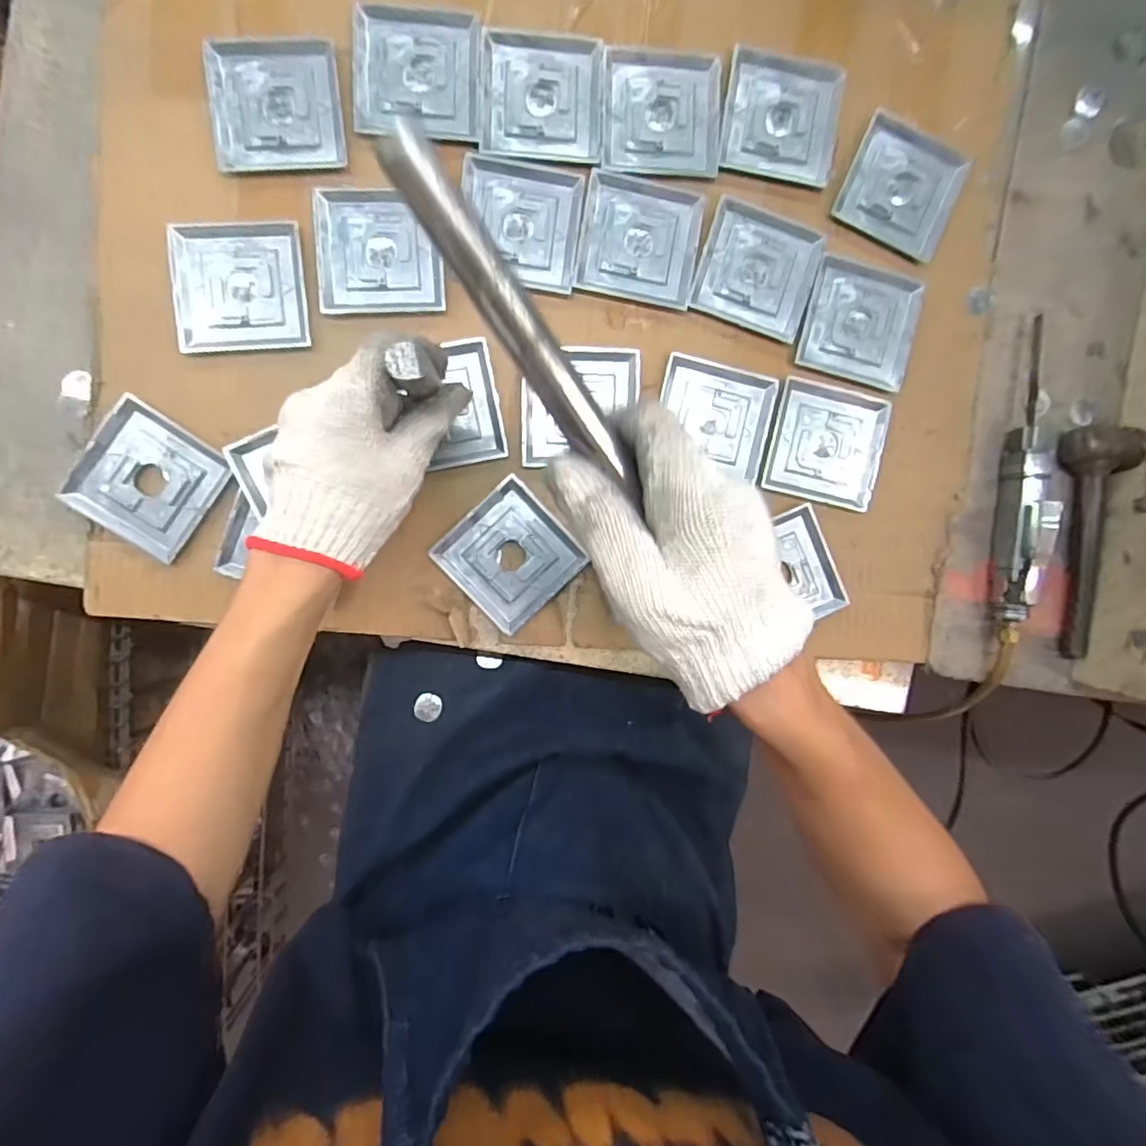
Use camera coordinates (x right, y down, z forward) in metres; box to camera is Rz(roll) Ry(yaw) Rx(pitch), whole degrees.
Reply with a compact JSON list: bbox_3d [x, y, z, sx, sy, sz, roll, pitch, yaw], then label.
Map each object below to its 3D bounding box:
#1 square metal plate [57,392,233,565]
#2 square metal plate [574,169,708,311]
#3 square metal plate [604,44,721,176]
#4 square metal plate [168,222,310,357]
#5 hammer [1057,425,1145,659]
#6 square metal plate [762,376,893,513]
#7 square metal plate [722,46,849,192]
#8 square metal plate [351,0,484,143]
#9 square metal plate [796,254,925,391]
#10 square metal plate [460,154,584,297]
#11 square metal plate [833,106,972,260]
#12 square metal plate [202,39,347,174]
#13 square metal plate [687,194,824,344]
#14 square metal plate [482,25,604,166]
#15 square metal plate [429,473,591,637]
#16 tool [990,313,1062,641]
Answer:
[{"bbox_3d":[-0.314,-0.069,0.422,0.090,0.007,0.091,34,89,-5],"label":"square metal plate"},{"bbox_3d":[0.053,-0.259,0.446,0.092,0.004,0.091,9,91,-5],"label":"square metal plate"},{"bbox_3d":[0.069,-0.358,0.443,0.092,0.004,0.093,0,92,-5],"label":"square metal plate"},{"bbox_3d":[-0.244,-0.210,0.419,0.090,0.005,0.092,-5,93,-5],"label":"square metal plate"},{"bbox_3d":[0.438,-0.024,0.475,0.045,0.033,0.189,1,92,-5],"label":"hammer"},{"bbox_3d":[0.206,-0.105,0.463,0.090,0.006,0.092,13,91,-6],"label":"square metal plate"},{"bbox_3d":[0.166,-0.361,0.451,0.092,0.006,0.094,7,91,-5],"label":"square metal plate"},{"bbox_3d":[-0.115,-0.372,0.424,0.091,0.005,0.094,1,92,-5],"label":"square metal plate"},{"bbox_3d":[0.233,-0.203,0.461,0.091,0.005,0.094,13,91,-6],"label":"square metal plate"},{"bbox_3d":[-0.040,-0.267,0.437,0.089,0.004,0.093,6,92,-5],"label":"square metal plate"},{"bbox_3d":[0.268,-0.313,0.464,0.091,0.005,0.095,26,90,-6],"label":"square metal plate"},{"bbox_3d":[-0.216,-0.341,0.416,0.090,0.004,0.090,-5,93,-5],"label":"square metal plate"},{"bbox_3d":[0.148,-0.241,0.455,0.089,0.004,0.089,17,91,-6],"label":"square metal plate"},{"bbox_3d":[-0.023,-0.362,0.434,0.091,0.004,0.090,1,92,-5],"label":"square metal plate"},{"bbox_3d":[-0.048,-0.013,0.442,0.090,0.006,0.090,-43,95,-2],"label":"square metal plate"},{"bbox_3d":[0.373,-0.077,0.458,0.029,0.042,0.261,6,92,-5],"label":"tool"}]

